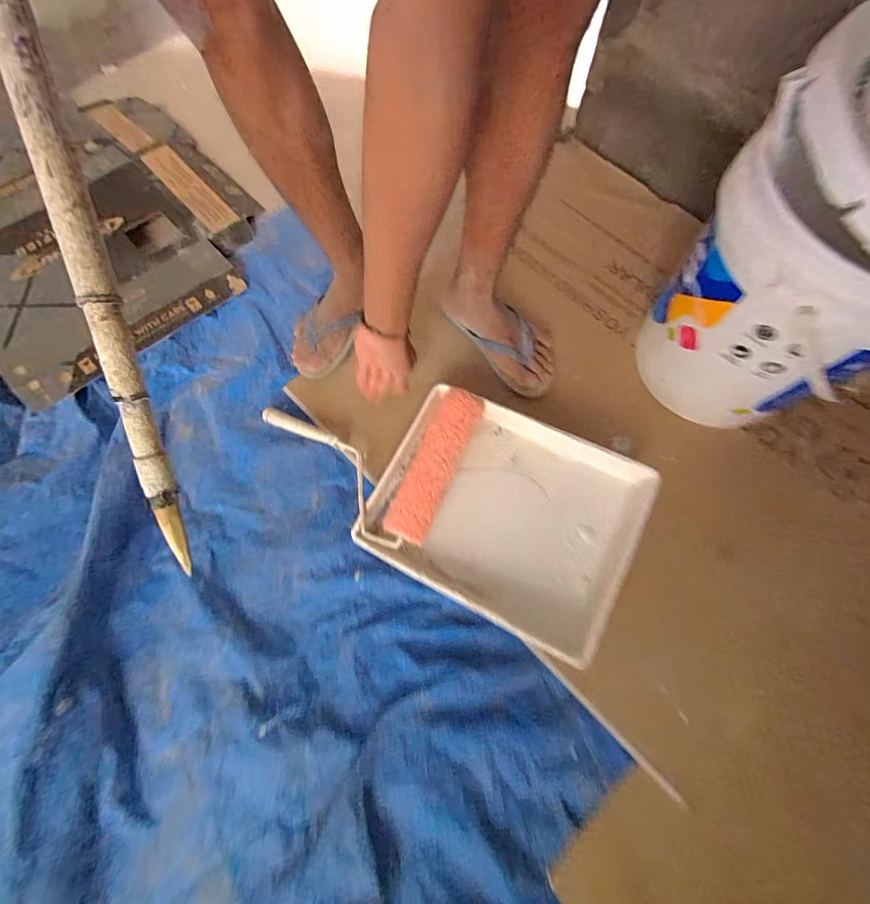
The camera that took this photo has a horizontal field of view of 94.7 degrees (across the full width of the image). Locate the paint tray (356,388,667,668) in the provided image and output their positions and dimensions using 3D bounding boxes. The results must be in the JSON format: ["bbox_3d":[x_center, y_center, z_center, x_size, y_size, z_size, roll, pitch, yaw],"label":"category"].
[{"bbox_3d":[0.100,0.081,0.585,0.355,0.072,0.283,27,74,8],"label":"paint tray"}]

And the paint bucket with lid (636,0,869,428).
[{"bbox_3d":[0.485,-0.225,0.525,0.326,0.398,0.290,-26,74,-8],"label":"paint bucket with lid"}]

